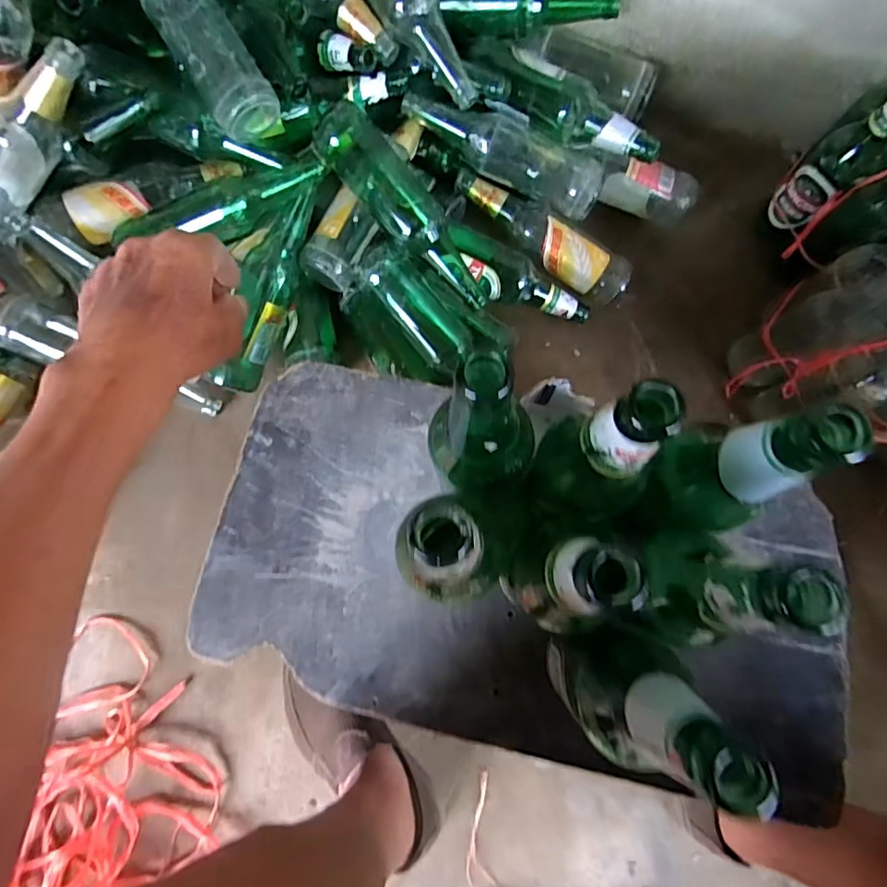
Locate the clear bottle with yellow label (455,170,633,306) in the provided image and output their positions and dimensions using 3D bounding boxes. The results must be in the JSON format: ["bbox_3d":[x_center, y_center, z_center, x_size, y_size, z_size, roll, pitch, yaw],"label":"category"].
[{"bbox_3d":[0.133,-0.277,0.705,0.260,0.059,0.062,30,80,5],"label":"clear bottle with yellow label"}]

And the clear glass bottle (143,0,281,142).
[{"bbox_3d":[-0.267,-0.447,0.566,0.071,0.061,0.232,-32,96,-6],"label":"clear glass bottle"}]

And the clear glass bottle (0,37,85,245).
[{"bbox_3d":[-0.461,-0.316,0.559,0.276,0.072,0.063,-28,79,30],"label":"clear glass bottle"}]

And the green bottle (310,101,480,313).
[{"bbox_3d":[-0.037,-0.274,0.613,0.084,0.061,0.266,-42,98,-8],"label":"green bottle"}]

